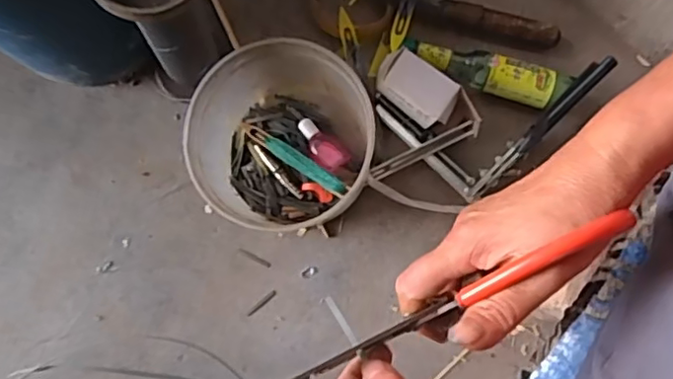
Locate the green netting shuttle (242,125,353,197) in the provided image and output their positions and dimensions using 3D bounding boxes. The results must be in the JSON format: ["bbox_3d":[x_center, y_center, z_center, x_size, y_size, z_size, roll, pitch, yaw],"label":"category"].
[{"bbox_3d":[-0.042,-0.032,0.585,0.137,0.020,0.019,33,80,27],"label":"green netting shuttle"}]

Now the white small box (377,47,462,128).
[{"bbox_3d":[0.080,-0.097,0.595,0.080,0.043,0.045,33,81,6],"label":"white small box"}]

